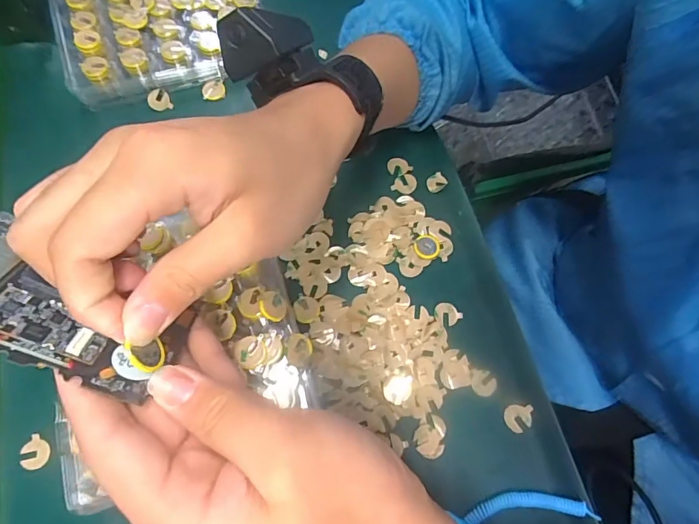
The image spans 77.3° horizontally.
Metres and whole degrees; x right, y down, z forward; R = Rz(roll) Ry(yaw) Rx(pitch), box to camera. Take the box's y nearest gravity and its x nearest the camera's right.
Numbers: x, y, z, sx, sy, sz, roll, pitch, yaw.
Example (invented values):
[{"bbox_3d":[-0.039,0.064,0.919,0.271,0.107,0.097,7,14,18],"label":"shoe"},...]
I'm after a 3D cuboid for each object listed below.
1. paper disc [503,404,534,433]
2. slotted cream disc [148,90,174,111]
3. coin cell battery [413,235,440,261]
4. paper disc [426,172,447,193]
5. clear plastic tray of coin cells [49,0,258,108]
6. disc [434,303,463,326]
[{"bbox_3d":[0.116,0.107,0.300,0.018,0.004,0.019,-3,70,7],"label":"paper disc"},{"bbox_3d":[-0.163,-0.139,0.376,0.019,0.017,0.004,-14,24,-7],"label":"slotted cream disc"},{"bbox_3d":[0.060,-0.012,0.341,0.020,0.004,0.020,-4,69,-2],"label":"coin cell battery"},{"bbox_3d":[0.073,-0.066,0.364,0.018,0.004,0.015,-32,72,-12],"label":"paper disc"},{"bbox_3d":[-0.172,-0.224,0.388,0.163,0.021,0.149,-18,75,-10],"label":"clear plastic tray of coin cells"},{"bbox_3d":[0.073,0.039,0.325,0.018,0.004,0.018,0,68,0],"label":"disc"}]

